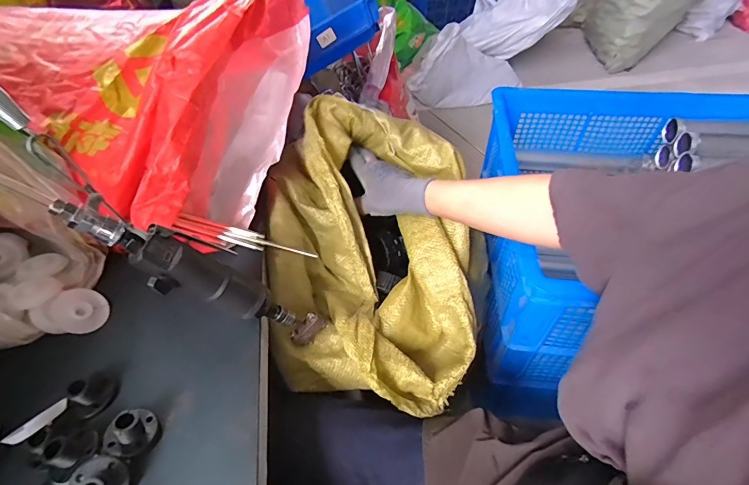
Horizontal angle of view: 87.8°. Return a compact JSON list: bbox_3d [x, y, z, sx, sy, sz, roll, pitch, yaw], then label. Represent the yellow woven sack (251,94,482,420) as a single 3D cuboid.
[{"bbox_3d":[-0.009,0.008,0.540,0.288,0.219,0.345,7,49,8],"label":"yellow woven sack"}]

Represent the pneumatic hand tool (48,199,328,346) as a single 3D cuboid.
[{"bbox_3d":[-0.155,0.042,0.388,0.040,0.290,0.048,-31,45,21],"label":"pneumatic hand tool"}]

